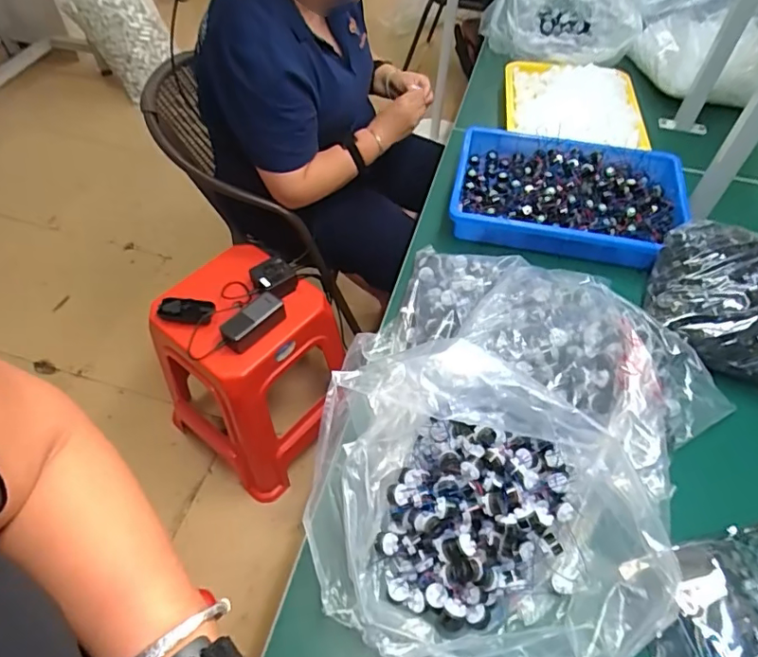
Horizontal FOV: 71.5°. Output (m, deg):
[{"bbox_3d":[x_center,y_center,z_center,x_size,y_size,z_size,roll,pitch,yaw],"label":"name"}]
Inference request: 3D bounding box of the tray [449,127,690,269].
[{"bbox_3d":[0.313,-0.224,0.875,0.369,0.062,0.253,11,54,7],"label":"tray"}]

